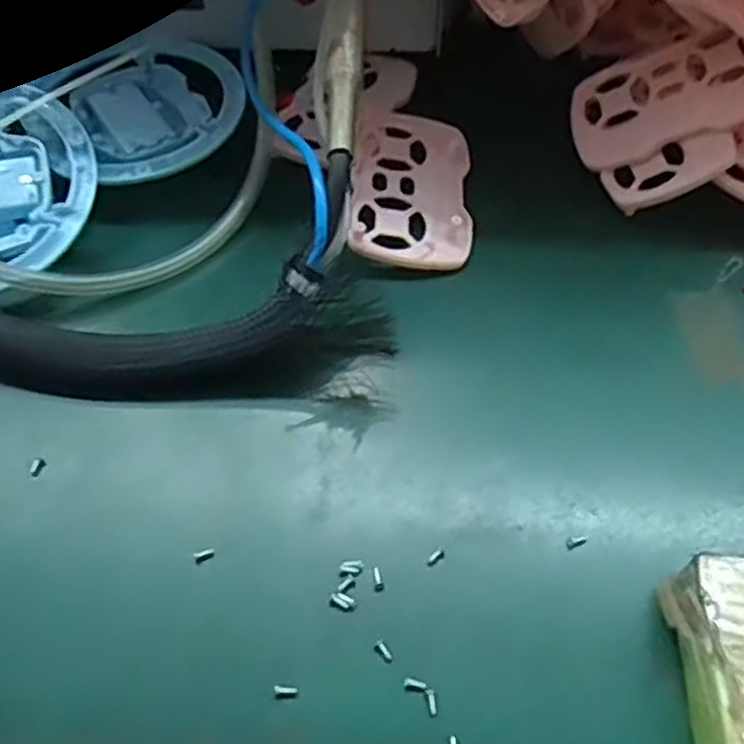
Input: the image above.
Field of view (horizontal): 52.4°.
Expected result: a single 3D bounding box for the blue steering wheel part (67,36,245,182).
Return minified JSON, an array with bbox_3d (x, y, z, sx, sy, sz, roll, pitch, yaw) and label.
[{"bbox_3d":[-0.099,-0.125,0.365,0.078,0.018,0.092,-23,59,-14],"label":"blue steering wheel part"}]

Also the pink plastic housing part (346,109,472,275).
[{"bbox_3d":[0.018,-0.086,0.340,0.052,0.012,0.095,1,56,1],"label":"pink plastic housing part"}]

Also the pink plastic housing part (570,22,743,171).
[{"bbox_3d":[0.132,-0.126,0.340,0.083,0.007,0.053,-16,68,26],"label":"pink plastic housing part"}]

